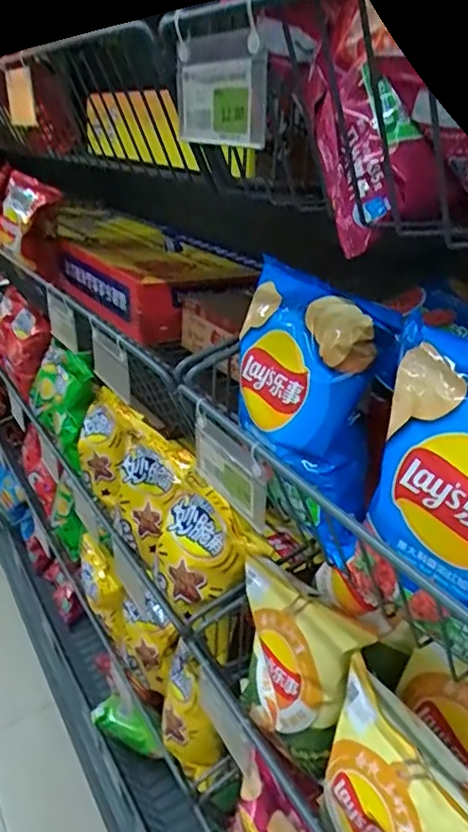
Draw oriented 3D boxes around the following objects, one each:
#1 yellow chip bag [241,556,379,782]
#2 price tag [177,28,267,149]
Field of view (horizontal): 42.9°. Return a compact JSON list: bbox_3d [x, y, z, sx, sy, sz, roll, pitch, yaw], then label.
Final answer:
[{"bbox_3d":[0.051,0.242,0.585,0.064,0.137,0.146,-21,35,-35],"label":"yellow chip bag"},{"bbox_3d":[-0.012,-0.190,0.350,0.011,0.055,0.089,-24,35,-25],"label":"price tag"}]

